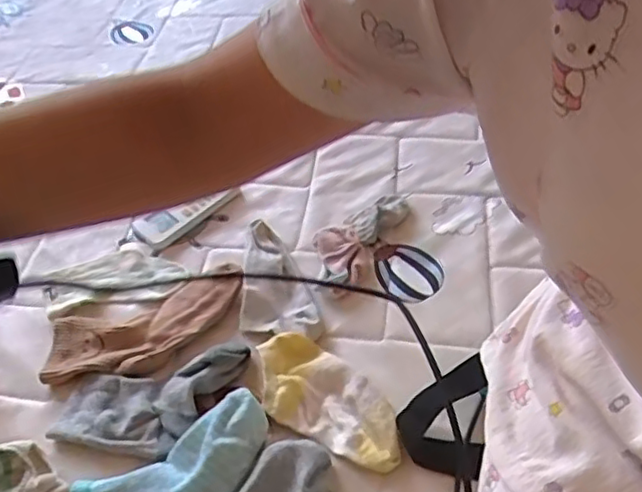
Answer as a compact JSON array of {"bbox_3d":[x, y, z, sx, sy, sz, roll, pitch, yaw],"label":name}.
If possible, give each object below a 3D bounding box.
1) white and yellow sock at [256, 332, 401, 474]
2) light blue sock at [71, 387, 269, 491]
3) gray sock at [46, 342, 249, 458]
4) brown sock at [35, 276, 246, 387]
[{"bbox_3d":[0.005,0.139,0.581,0.156,0.024,0.078,33,59,30],"label":"white and yellow sock"},{"bbox_3d":[-0.125,0.194,0.524,0.185,0.034,0.087,-26,51,-16],"label":"light blue sock"},{"bbox_3d":[-0.154,0.142,0.583,0.173,0.031,0.083,-10,48,-2],"label":"gray sock"},{"bbox_3d":[-0.176,0.083,0.642,0.193,0.020,0.082,-13,48,-5],"label":"brown sock"}]

